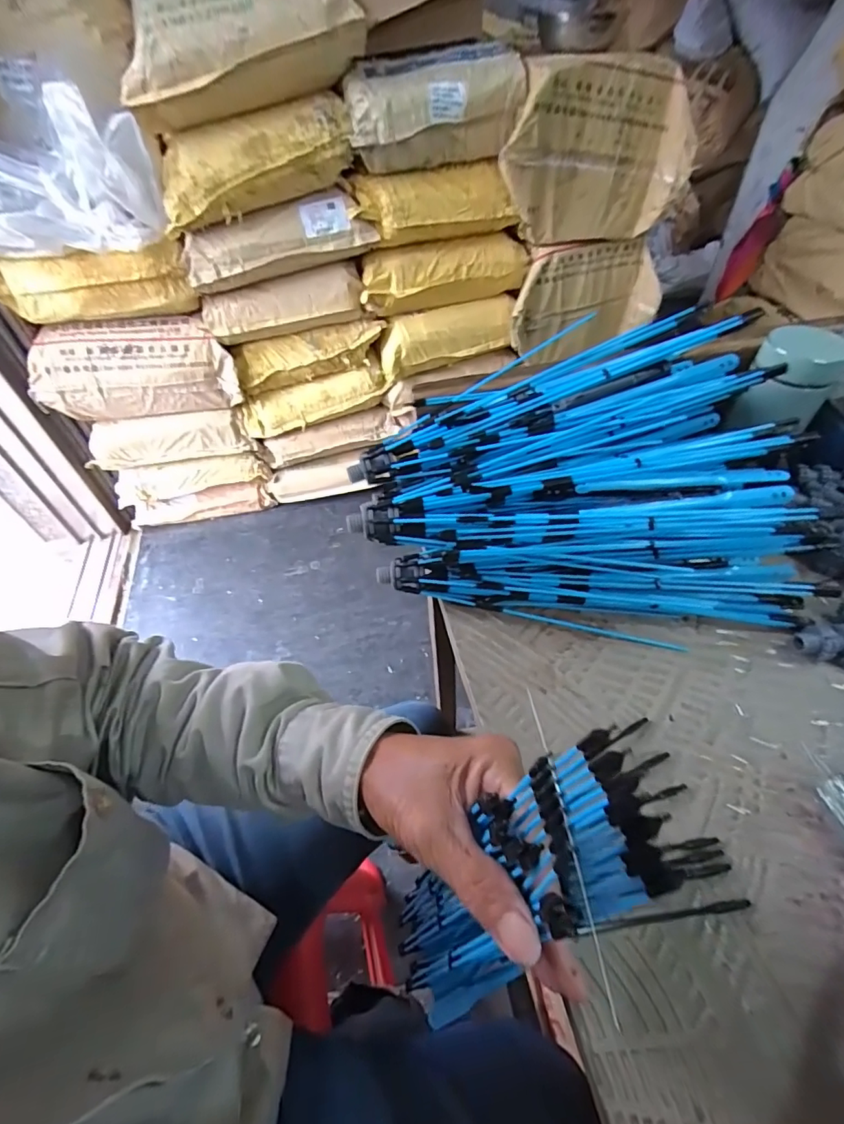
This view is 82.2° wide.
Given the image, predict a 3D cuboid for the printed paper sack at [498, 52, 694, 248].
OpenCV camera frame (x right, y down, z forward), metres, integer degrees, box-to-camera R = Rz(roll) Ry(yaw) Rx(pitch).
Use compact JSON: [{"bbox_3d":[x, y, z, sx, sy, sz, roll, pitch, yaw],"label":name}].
[{"bbox_3d":[0.379,-0.870,1.044,0.396,0.308,0.091,-12,50,-6],"label":"printed paper sack"}]

